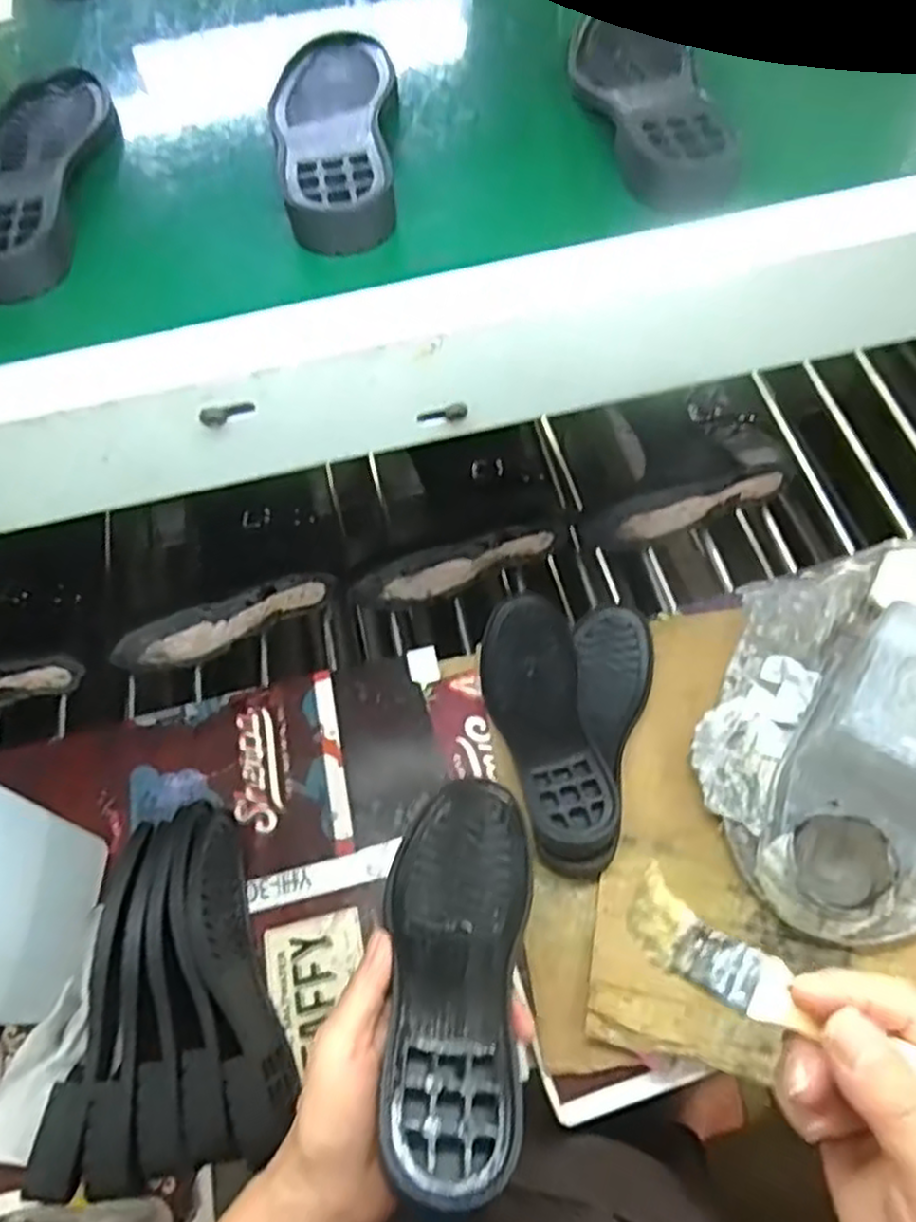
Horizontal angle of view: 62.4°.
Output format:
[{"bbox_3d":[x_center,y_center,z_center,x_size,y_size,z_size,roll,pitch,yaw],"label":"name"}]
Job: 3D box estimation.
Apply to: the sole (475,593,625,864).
[{"bbox_3d":[0.066,0.082,0.589,0.081,0.038,0.230,-11,46,-2],"label":"sole"}]

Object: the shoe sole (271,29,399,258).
[{"bbox_3d":[-0.079,-0.307,0.482,0.078,0.031,0.233,-4,61,1],"label":"shoe sole"}]

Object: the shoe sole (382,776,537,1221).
[{"bbox_3d":[0.000,0.182,0.399,0.074,0.030,0.219,1,33,4],"label":"shoe sole"}]

